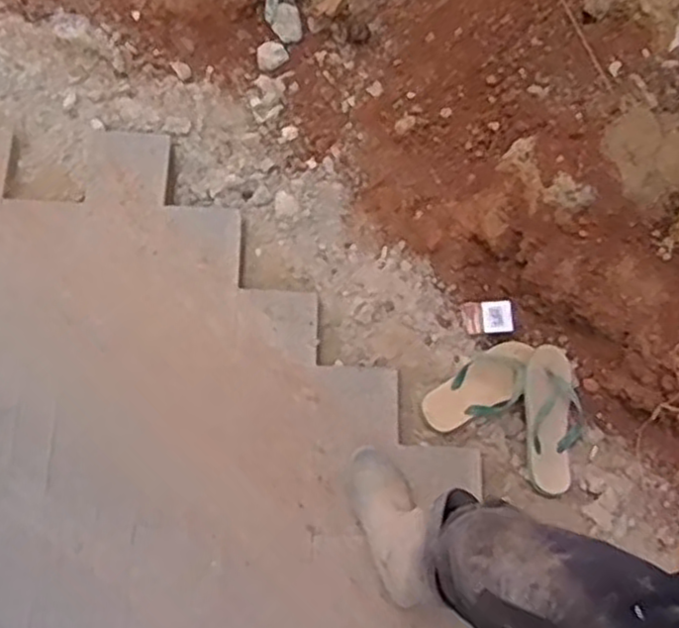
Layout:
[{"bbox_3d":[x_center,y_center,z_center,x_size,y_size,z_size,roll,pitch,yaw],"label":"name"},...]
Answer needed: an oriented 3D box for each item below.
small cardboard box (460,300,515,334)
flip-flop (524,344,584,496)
[{"bbox_3d":[0.297,0.006,1.546,0.098,0.021,0.065,-5,92,10],"label":"small cardboard box"},{"bbox_3d":[0.415,0.203,1.488,0.113,0.053,0.278,3,69,-5],"label":"flip-flop"}]

